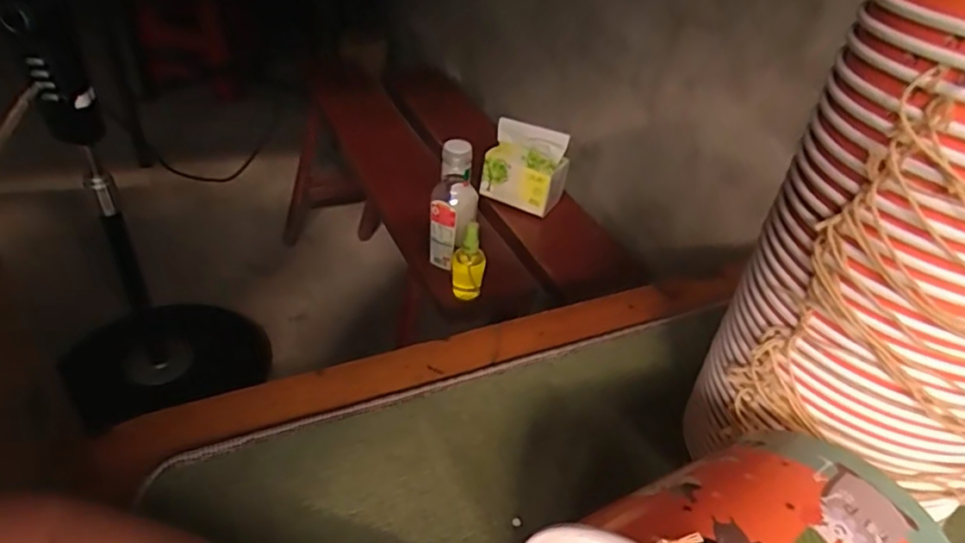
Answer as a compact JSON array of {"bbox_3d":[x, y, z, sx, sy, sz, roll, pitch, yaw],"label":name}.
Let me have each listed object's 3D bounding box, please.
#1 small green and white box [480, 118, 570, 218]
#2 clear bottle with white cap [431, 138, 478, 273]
[{"bbox_3d":[0.075,-0.184,1.059,0.144,0.130,0.069,15,40,10],"label":"small green and white box"},{"bbox_3d":[-0.042,-0.094,0.868,0.066,0.190,0.061,6,39,-1],"label":"clear bottle with white cap"}]

